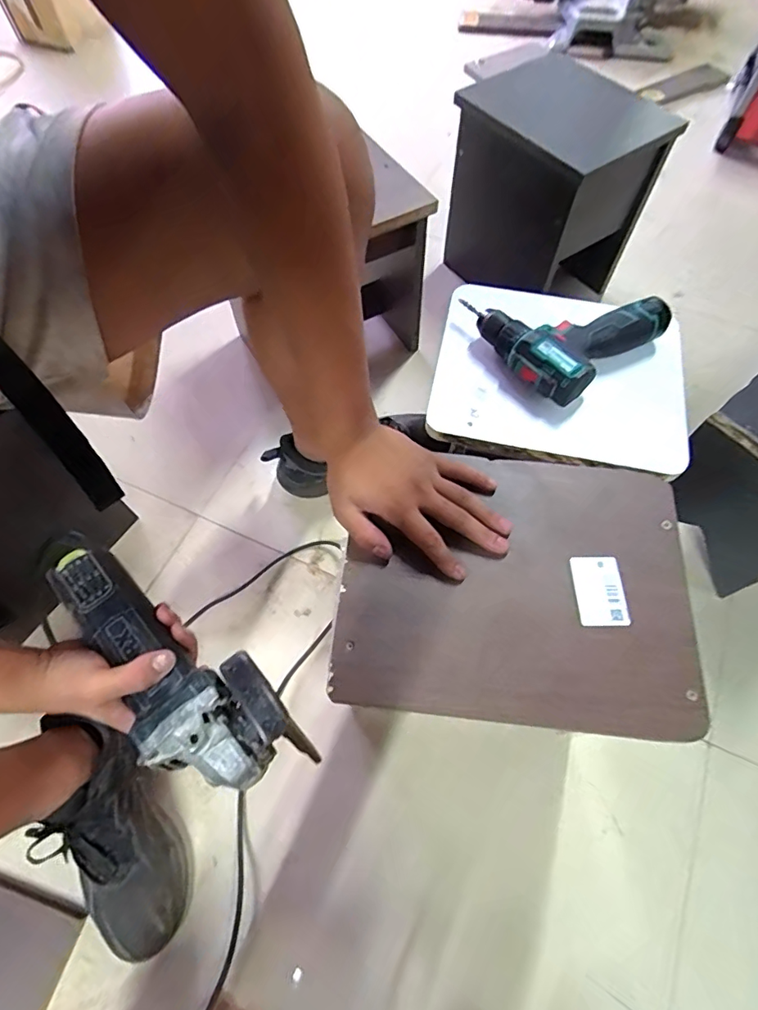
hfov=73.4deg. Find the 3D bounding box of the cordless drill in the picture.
[{"bbox_3d":[0.233,-0.234,0.651,0.196,0.053,0.185,-34,68,-15],"label":"cordless drill"}]

